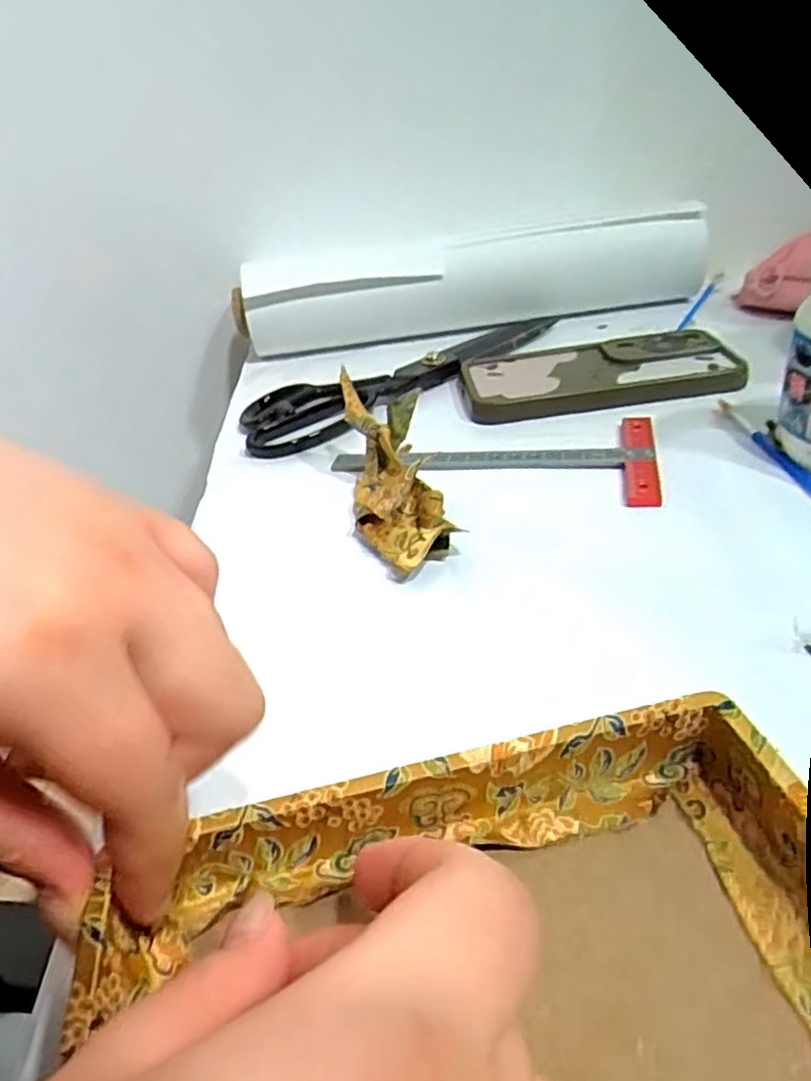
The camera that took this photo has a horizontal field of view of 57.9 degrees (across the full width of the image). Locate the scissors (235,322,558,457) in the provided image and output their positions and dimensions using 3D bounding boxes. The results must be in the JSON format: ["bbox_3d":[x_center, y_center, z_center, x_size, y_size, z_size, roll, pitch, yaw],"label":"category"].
[{"bbox_3d":[0.004,-0.110,0.483,0.240,0.012,0.075,-22,36,-19],"label":"scissors"}]

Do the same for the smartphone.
[{"bbox_3d":[0.117,-0.105,0.454,0.160,0.012,0.078,-7,33,2],"label":"smartphone"}]

